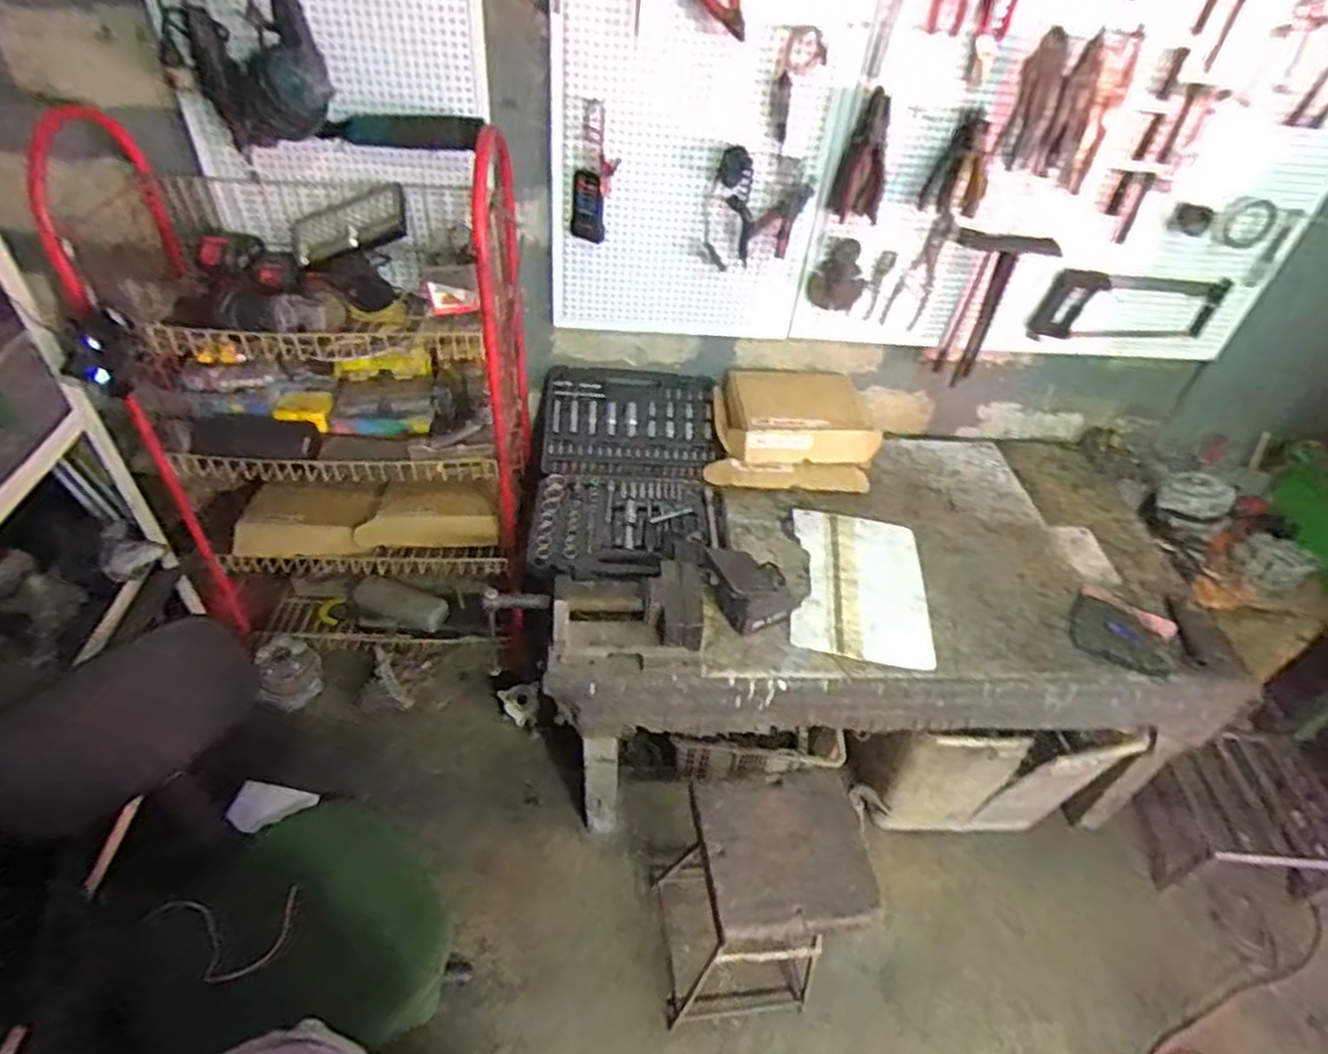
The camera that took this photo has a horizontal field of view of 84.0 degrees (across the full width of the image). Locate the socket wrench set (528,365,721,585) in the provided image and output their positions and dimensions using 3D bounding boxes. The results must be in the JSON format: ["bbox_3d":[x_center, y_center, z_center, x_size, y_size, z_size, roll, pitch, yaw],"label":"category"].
[{"bbox_3d":[-0.071,-0.122,1.485,0.358,0.098,0.558,3,44,-4],"label":"socket wrench set"}]

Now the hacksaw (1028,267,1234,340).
[{"bbox_3d":[0.994,-0.466,1.575,0.429,0.158,0.021,0,48,-11],"label":"hacksaw"}]

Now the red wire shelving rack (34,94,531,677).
[{"bbox_3d":[-0.603,-0.183,1.432,0.624,0.983,0.346,0,44,-7],"label":"red wire shelving rack"}]

